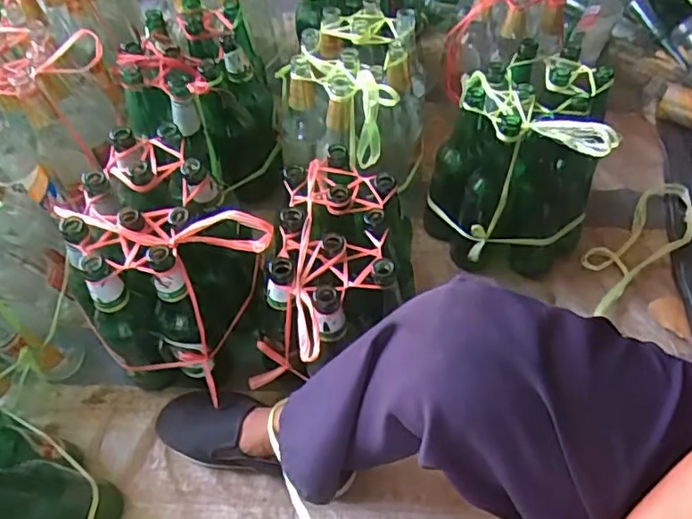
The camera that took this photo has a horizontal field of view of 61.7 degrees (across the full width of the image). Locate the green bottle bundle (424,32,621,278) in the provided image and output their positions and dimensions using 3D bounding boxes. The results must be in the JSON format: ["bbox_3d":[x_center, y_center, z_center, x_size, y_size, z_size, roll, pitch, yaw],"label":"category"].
[{"bbox_3d":[0.260,-0.138,0.872,0.228,0.291,0.258,20,58,14],"label":"green bottle bundle"}]

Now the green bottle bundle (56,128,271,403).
[{"bbox_3d":[-0.226,0.018,0.737,0.206,0.266,0.237,-31,60,-19],"label":"green bottle bundle"}]

